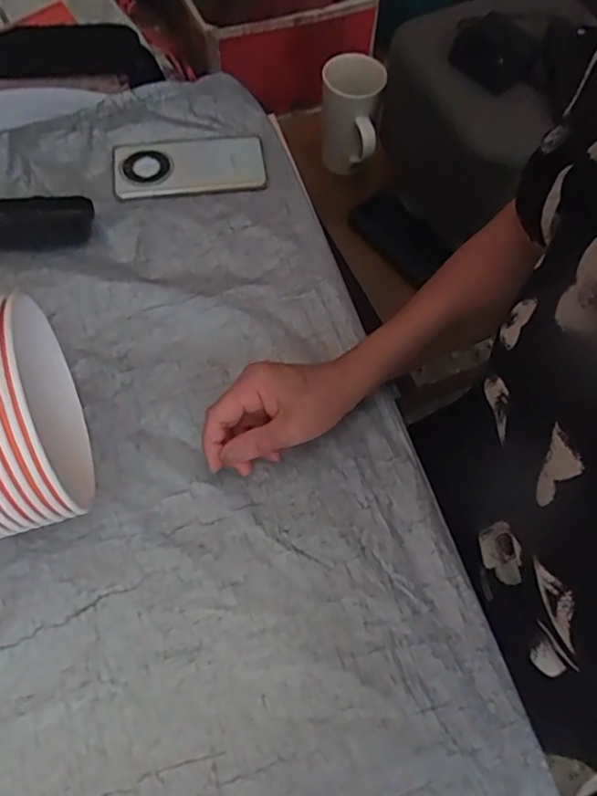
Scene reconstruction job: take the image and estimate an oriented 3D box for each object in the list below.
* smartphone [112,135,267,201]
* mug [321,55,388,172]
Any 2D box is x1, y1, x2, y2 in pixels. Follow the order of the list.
[{"bbox_3d":[-0.119,-0.256,0.655,0.162,0.007,0.086,-8,63,-8],"label":"smartphone"},{"bbox_3d":[0.070,-0.386,0.835,0.082,0.132,0.099,9,64,3],"label":"mug"}]

